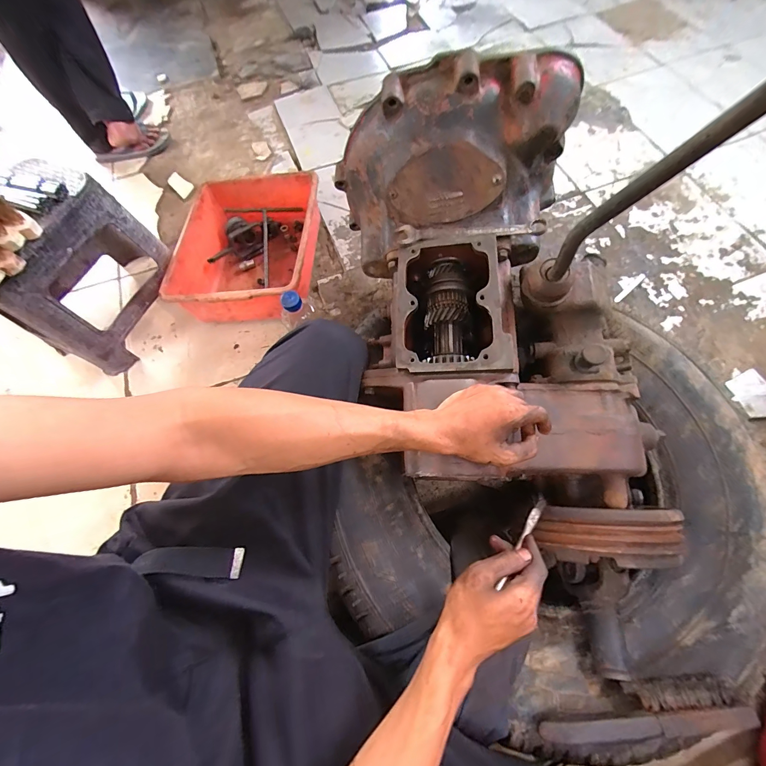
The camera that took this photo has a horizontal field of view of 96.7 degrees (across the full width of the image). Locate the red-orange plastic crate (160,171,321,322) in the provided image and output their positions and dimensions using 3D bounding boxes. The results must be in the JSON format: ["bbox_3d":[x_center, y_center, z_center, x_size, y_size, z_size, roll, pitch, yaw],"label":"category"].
[{"bbox_3d":[-0.316,-0.327,0.834,0.316,0.153,0.384,0,68,2],"label":"red-orange plastic crate"}]

